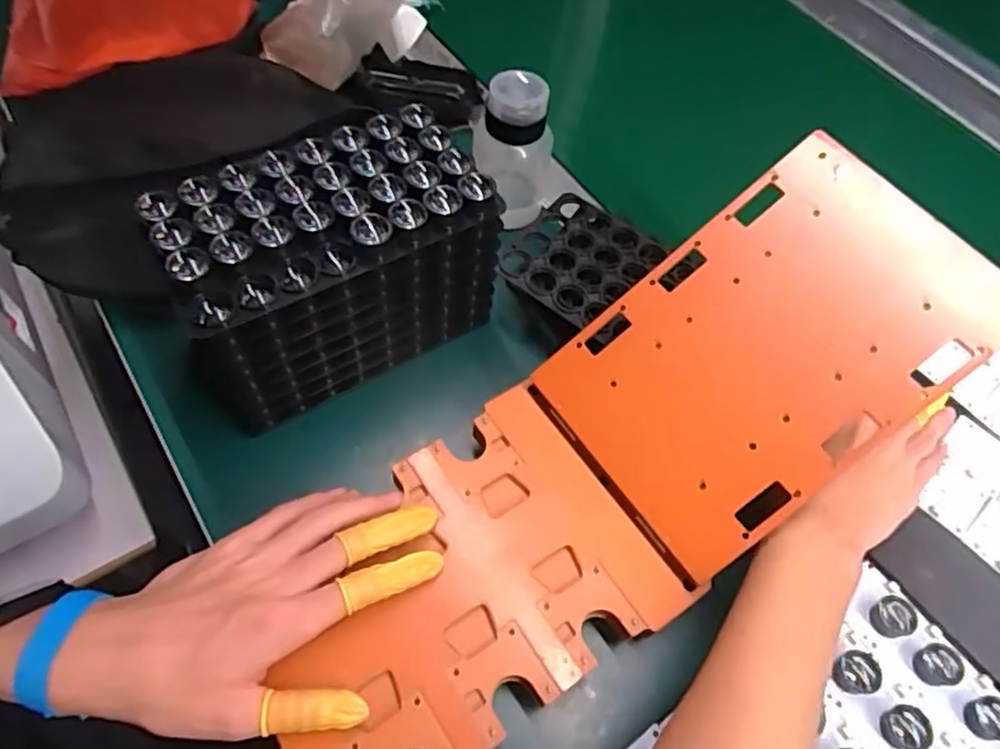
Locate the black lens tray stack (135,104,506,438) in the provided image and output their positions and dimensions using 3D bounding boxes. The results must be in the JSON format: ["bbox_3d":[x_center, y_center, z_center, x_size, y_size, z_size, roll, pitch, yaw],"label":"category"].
[{"bbox_3d":[-0.107,-0.062,0.431,0.198,0.138,0.102,-29,66,-19],"label":"black lens tray stack"}]

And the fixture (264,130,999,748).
[{"bbox_3d":[0.065,0.056,0.375,0.452,0.073,0.167,-42,69,-5],"label":"fixture"}]

